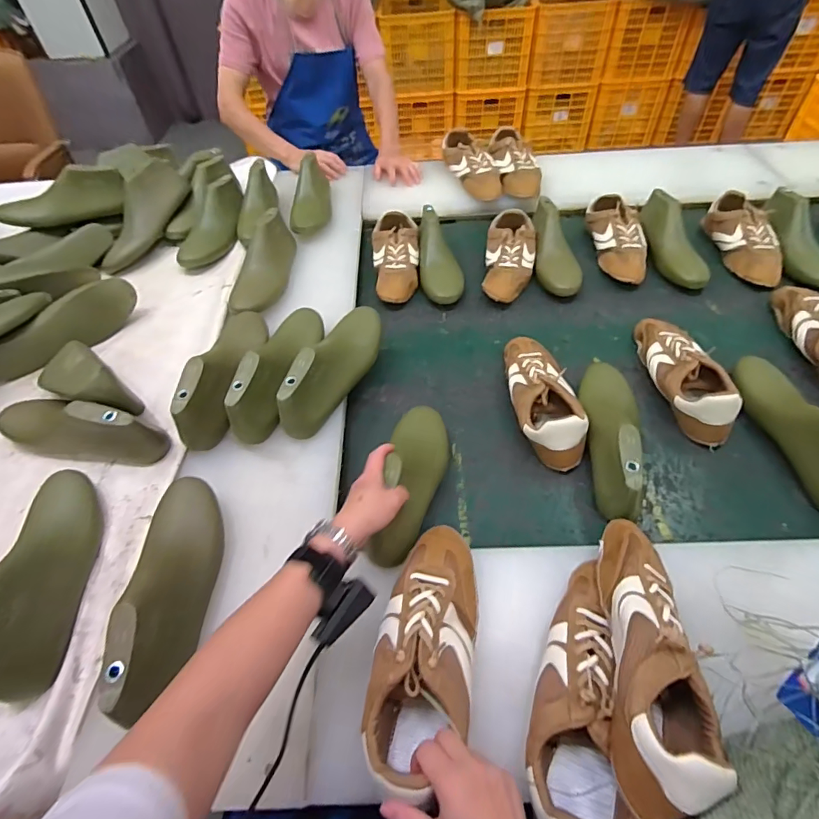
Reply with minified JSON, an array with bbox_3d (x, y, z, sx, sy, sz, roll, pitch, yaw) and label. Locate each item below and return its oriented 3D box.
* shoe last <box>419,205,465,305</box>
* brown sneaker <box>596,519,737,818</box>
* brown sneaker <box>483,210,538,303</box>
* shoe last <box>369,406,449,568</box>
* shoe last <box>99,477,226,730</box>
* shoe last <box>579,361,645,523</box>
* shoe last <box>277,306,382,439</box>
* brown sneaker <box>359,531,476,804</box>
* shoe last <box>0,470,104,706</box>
[{"bbox_3d":[0.067,-0.323,0.985,0.087,0.087,0.244,-5,51,1],"label":"shoe last"},{"bbox_3d":[0.231,0.221,0.437,0.088,0.093,0.262,9,45,6],"label":"brown sneaker"},{"bbox_3d":[0.214,-0.324,0.976,0.100,0.064,0.236,5,52,9],"label":"brown sneaker"},{"bbox_3d":[0.005,0.082,0.613,0.079,0.085,0.255,11,48,8],"label":"shoe last"},{"bbox_3d":[-0.274,0.194,0.523,0.079,0.084,0.266,-5,40,-3],"label":"shoe last"},{"bbox_3d":[0.291,0.028,0.675,0.075,0.102,0.275,8,53,11],"label":"shoe last"},{"bbox_3d":[-0.114,-0.079,0.725,0.072,0.093,0.275,14,54,16],"label":"shoe last"},{"bbox_3d":[0.019,0.240,0.476,0.099,0.079,0.244,13,51,8],"label":"brown sneaker"},{"bbox_3d":[-0.440,0.187,0.551,0.078,0.097,0.274,-12,44,-7],"label":"shoe last"}]

